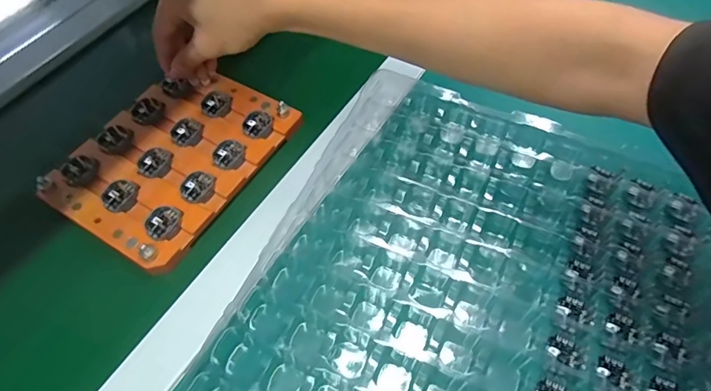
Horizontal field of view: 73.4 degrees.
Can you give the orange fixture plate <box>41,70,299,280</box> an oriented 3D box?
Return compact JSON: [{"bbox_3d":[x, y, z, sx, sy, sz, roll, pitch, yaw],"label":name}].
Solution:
[{"bbox_3d":[-0.160,-0.039,0.420,0.142,0.016,0.186,27,62,19],"label":"orange fixture plate"}]

